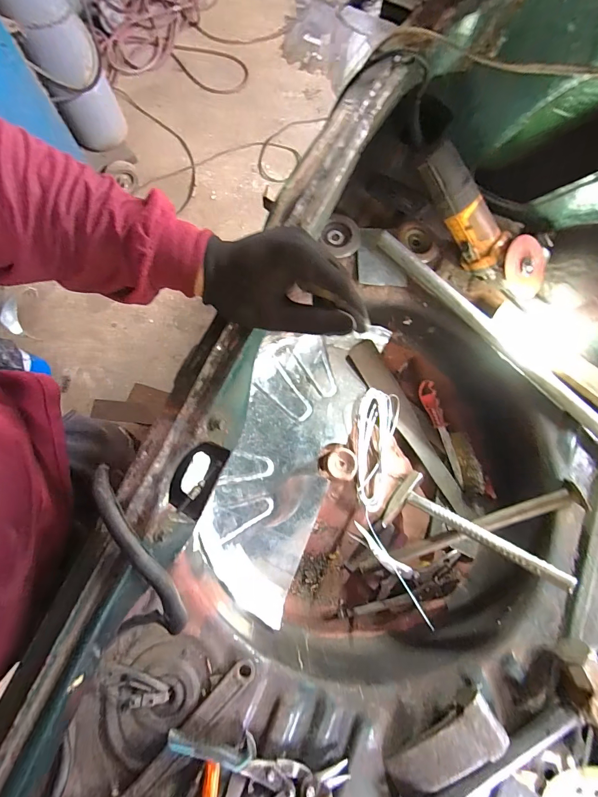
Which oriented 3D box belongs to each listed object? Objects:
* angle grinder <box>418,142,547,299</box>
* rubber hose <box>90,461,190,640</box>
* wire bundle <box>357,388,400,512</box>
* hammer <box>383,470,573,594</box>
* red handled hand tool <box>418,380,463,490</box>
[{"bbox_3d":[0.293,-0.279,0.573,0.288,0.077,0.073,39,78,-17],"label":"angle grinder"},{"bbox_3d":[-0.136,0.125,0.295,0.033,0.048,0.151,-21,78,-6],"label":"rubber hose"},{"bbox_3d":[0.139,0.092,0.668,0.077,0.029,0.221,14,77,2],"label":"wire bundle"},{"bbox_3d":[0.272,0.215,0.563,0.272,0.030,0.110,21,73,46],"label":"hammer"},{"bbox_3d":[0.281,0.069,0.692,0.029,0.044,0.210,-17,77,-5],"label":"red handled hand tool"}]

